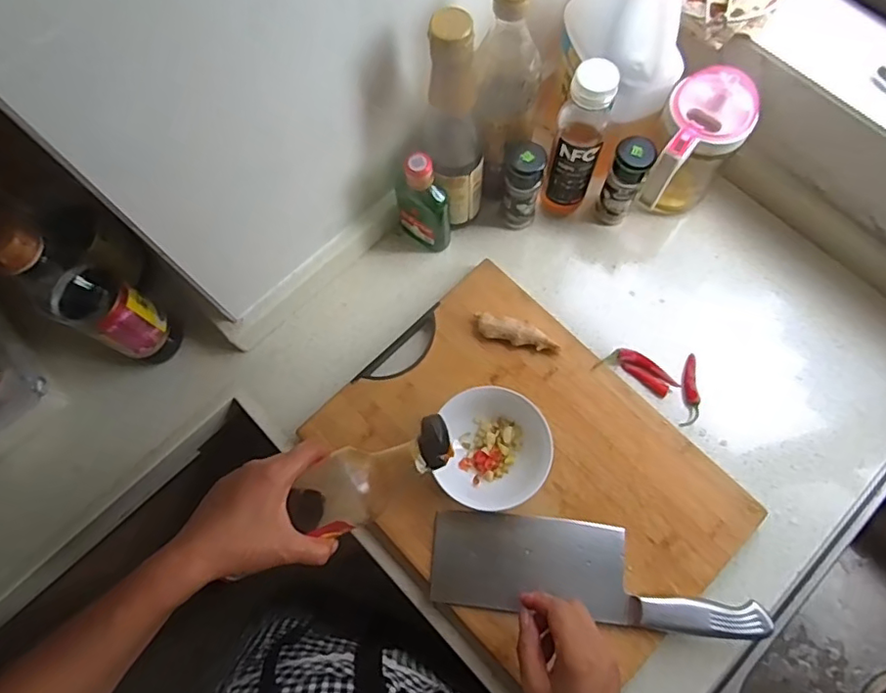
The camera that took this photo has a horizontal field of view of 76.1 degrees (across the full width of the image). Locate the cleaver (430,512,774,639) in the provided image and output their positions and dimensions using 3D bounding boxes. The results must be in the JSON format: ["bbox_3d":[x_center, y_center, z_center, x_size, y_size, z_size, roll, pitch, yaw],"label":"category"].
[{"bbox_3d":[0.133,0.214,0.522,0.292,0.023,0.092,8,73,16],"label":"cleaver"}]

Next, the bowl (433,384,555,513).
[{"bbox_3d":[0.046,0.095,0.529,0.099,0.052,0.112,3,73,2],"label":"bowl"}]

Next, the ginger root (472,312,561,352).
[{"bbox_3d":[0.075,-0.014,0.578,0.087,0.017,0.025,16,74,6],"label":"ginger root"}]

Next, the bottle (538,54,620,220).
[{"bbox_3d":[0.136,-0.201,0.575,0.051,0.185,0.049,20,74,7],"label":"bottle"}]

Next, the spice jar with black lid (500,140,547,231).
[{"bbox_3d":[0.085,-0.170,0.607,0.042,0.110,0.041,0,73,1],"label":"spice jar with black lid"}]

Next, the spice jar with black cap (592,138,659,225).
[{"bbox_3d":[0.192,-0.173,0.604,0.041,0.108,0.044,0,73,1],"label":"spice jar with black cap"}]

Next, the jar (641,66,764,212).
[{"bbox_3d":[0.247,-0.194,0.589,0.082,0.143,0.110,35,77,11],"label":"jar"}]

